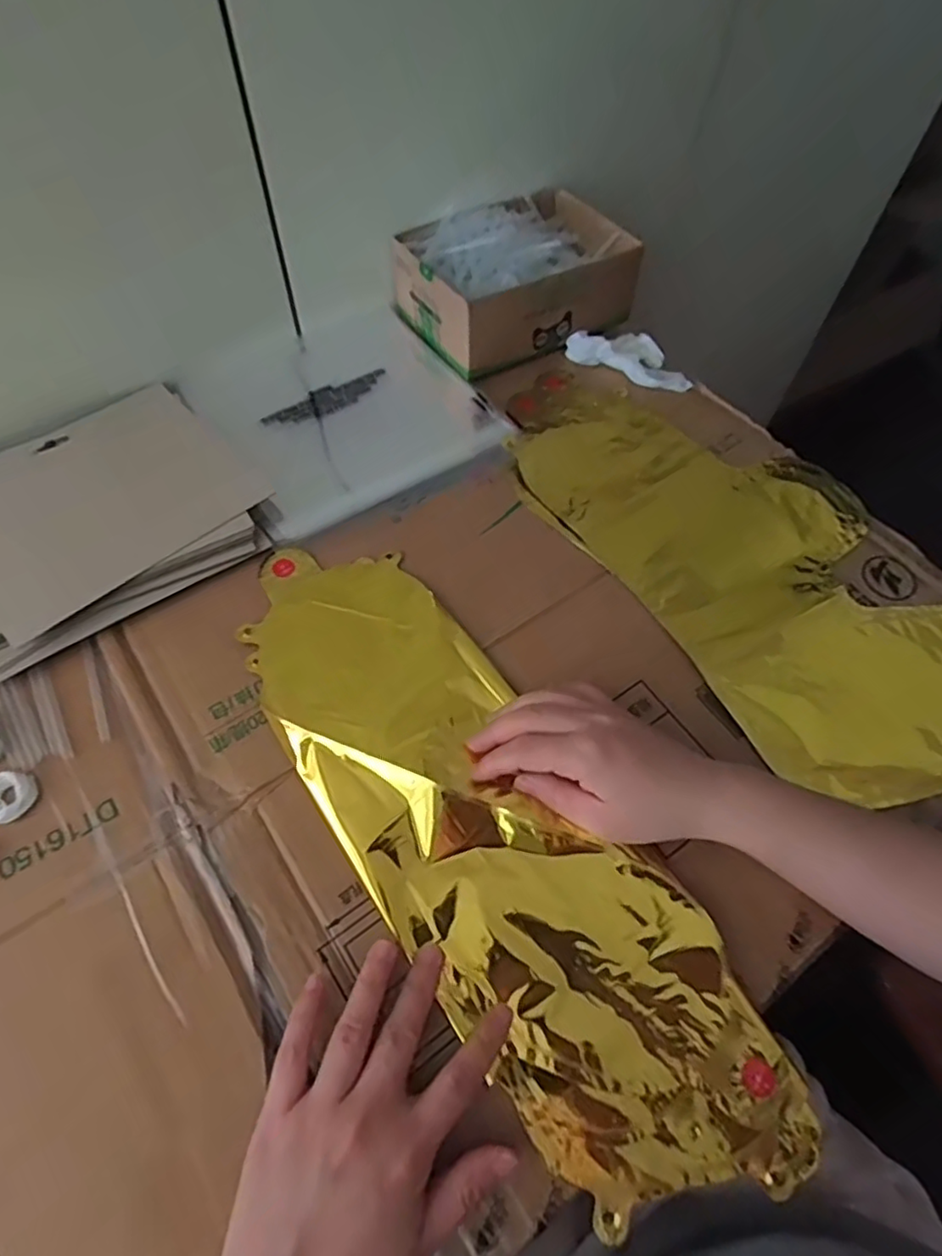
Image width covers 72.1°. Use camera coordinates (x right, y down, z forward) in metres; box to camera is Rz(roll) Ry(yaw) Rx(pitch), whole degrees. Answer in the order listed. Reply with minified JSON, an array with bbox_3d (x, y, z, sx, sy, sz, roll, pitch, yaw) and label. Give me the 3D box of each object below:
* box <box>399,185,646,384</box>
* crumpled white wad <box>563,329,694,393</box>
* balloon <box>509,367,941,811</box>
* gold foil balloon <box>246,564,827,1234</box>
[{"bbox_3d":[0.042,-0.318,0.579,0.192,0.070,0.137,-28,65,-17],"label":"box"},{"bbox_3d":[0.140,-0.238,0.566,0.110,0.017,0.042,19,61,8],"label":"crumpled white wad"},{"bbox_3d":[0.203,-0.061,0.472,0.211,0.009,0.421,-28,65,-17],"label":"balloon"},{"bbox_3d":[0.001,0.106,0.368,0.132,0.021,0.418,-32,67,-19],"label":"gold foil balloon"}]

